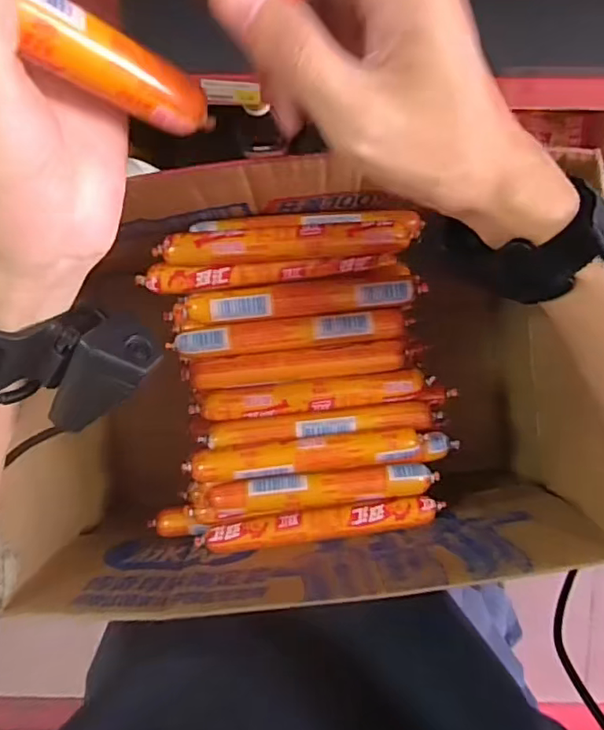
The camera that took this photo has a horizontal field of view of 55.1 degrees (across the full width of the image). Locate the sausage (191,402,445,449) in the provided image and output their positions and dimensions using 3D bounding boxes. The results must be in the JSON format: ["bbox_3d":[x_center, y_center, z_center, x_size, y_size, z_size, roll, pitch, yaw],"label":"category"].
[{"bbox_3d":[0.015,0.041,0.391,0.161,0.020,0.017,-4,96,1],"label":"sausage"}]

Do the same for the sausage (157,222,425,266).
[{"bbox_3d":[-0.009,-0.078,0.372,0.163,0.017,0.020,-4,96,1],"label":"sausage"}]

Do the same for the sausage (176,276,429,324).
[{"bbox_3d":[0.001,-0.044,0.389,0.162,0.018,0.019,-6,96,1],"label":"sausage"}]

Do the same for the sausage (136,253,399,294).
[{"bbox_3d":[-0.022,-0.061,0.388,0.168,0.019,0.018,-4,96,1],"label":"sausage"}]

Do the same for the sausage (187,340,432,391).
[{"bbox_3d":[0.001,-0.001,0.394,0.160,0.020,0.020,-5,96,1],"label":"sausage"}]

